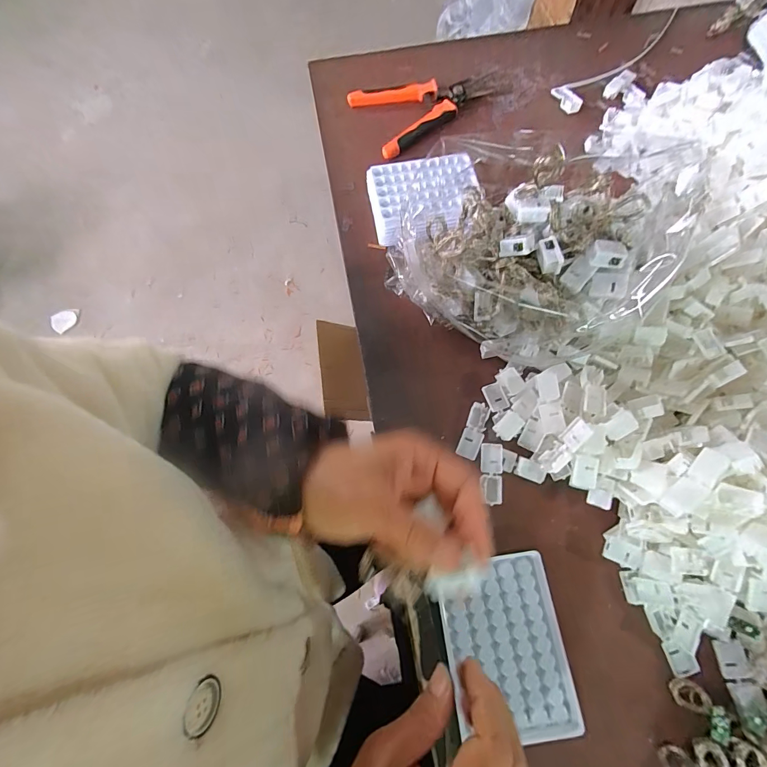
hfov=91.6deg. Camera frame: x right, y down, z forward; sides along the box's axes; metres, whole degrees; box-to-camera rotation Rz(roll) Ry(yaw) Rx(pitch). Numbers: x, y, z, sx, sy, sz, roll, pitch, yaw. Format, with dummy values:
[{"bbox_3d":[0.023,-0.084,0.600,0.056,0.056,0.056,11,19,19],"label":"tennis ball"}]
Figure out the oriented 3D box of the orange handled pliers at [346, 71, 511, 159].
[{"bbox_3d":[0.075,-0.412,0.530,0.238,0.015,0.124,-31,71,-9],"label":"orange handled pliers"}]

